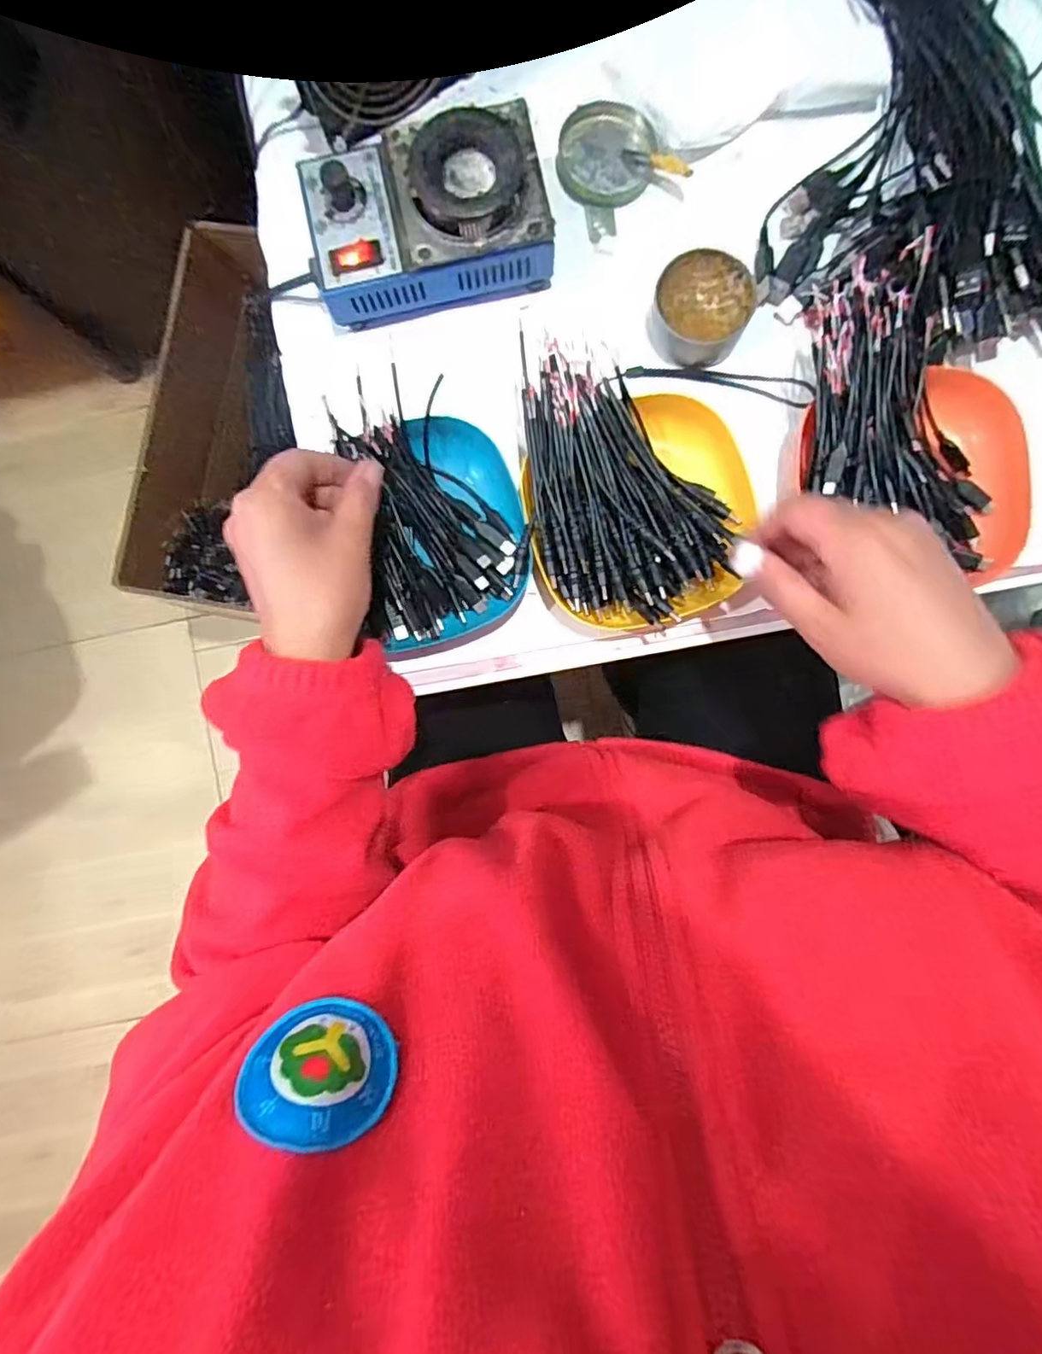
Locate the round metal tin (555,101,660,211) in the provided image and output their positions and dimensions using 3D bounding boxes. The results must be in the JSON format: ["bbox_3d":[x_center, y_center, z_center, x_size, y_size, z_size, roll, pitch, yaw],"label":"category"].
[{"bbox_3d":[0.058,-0.358,0.411,0.065,0.013,0.064,-1,89,2],"label":"round metal tin"}]

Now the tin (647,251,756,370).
[{"bbox_3d":[0.117,-0.239,0.391,0.061,0.022,0.065,0,89,2],"label":"tin"}]

